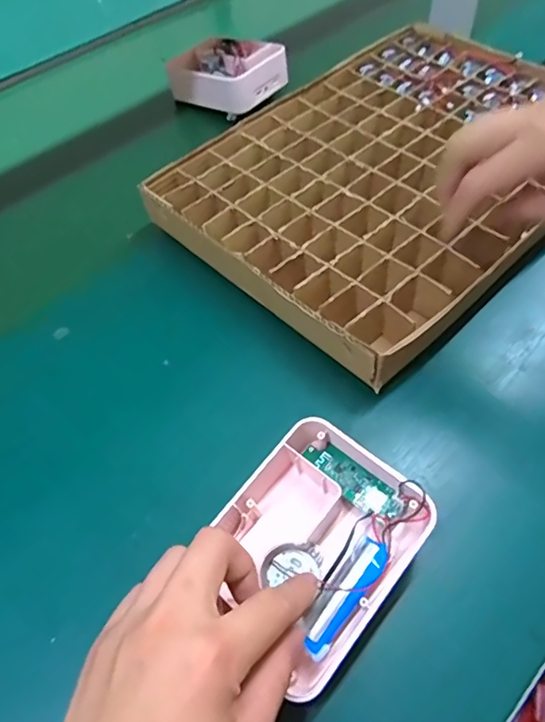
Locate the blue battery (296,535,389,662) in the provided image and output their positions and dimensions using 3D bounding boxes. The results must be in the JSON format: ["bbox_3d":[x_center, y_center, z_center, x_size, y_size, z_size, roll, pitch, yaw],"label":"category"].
[{"bbox_3d":[0.039,0.128,0.286,0.020,0.016,0.067,32,73,23],"label":"blue battery"}]

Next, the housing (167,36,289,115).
[{"bbox_3d":[-0.051,-0.350,0.631,0.135,0.042,0.094,23,61,18],"label":"housing"}]

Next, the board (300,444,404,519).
[{"bbox_3d":[0.050,0.074,0.327,0.066,0.004,0.022,37,66,25],"label":"board"}]

